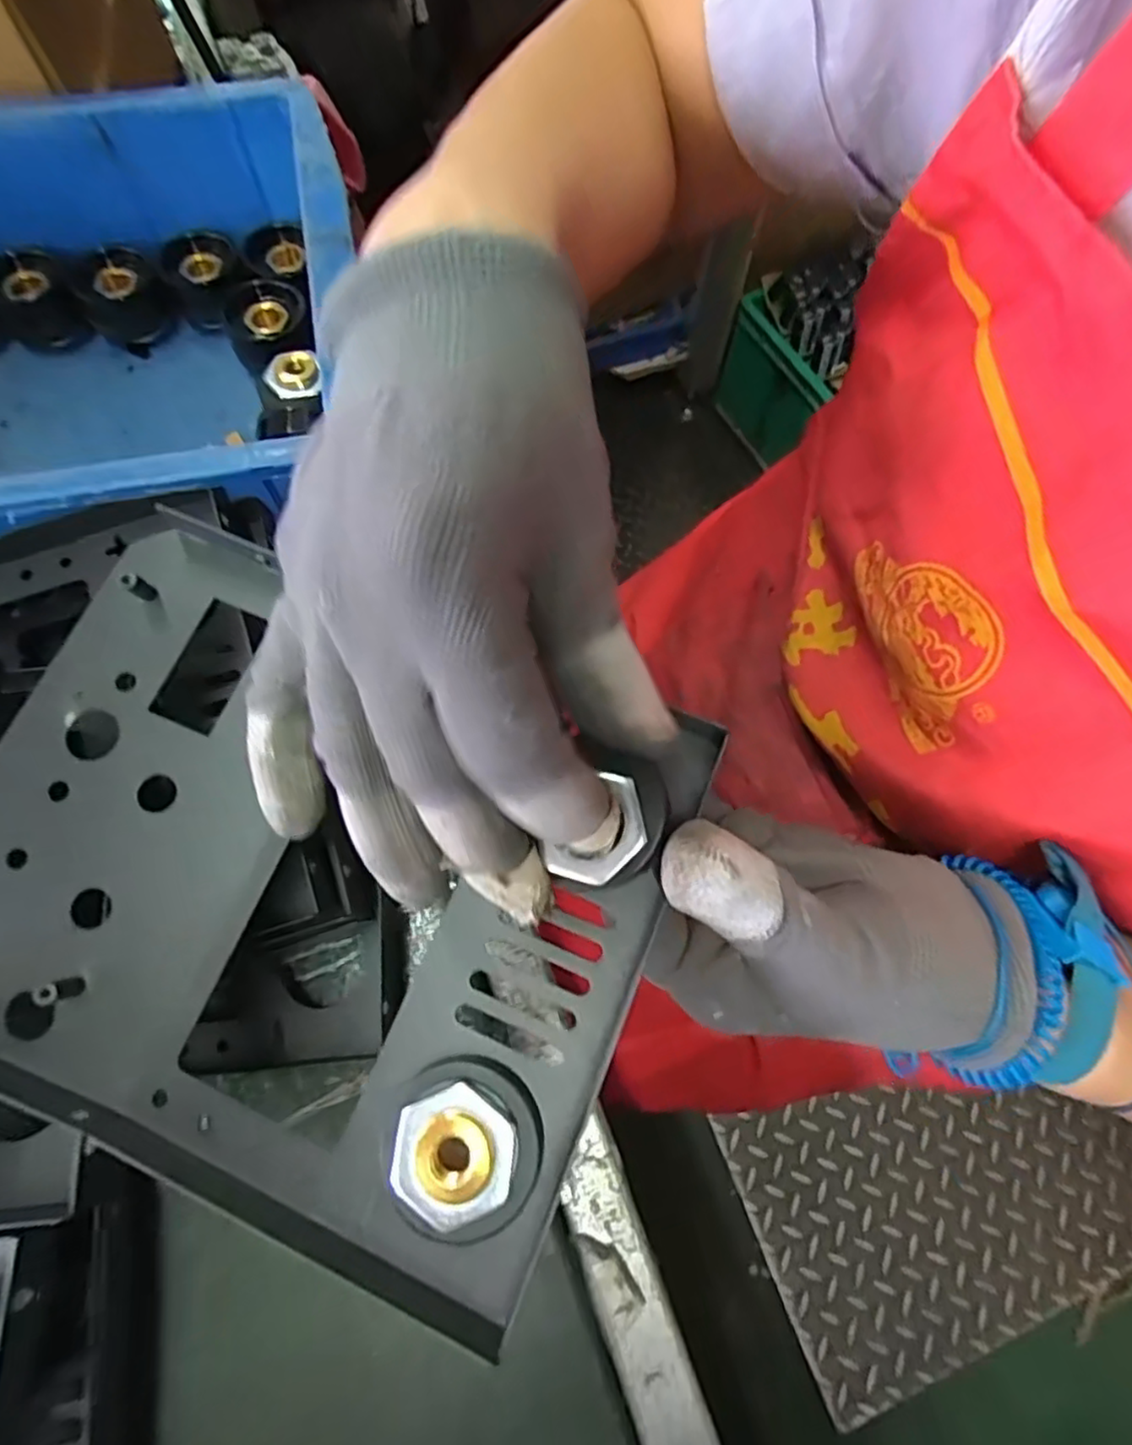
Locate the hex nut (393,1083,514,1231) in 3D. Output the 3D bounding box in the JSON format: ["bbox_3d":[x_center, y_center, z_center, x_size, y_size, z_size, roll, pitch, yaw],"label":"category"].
[{"bbox_3d":[-0.026,0.099,0.155,0.027,0.004,0.027,-22,71,-10],"label":"hex nut"}]

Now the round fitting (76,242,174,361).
[{"bbox_3d":[-0.213,-0.206,0.328,0.036,0.028,0.040,-28,72,-11],"label":"round fitting"}]

